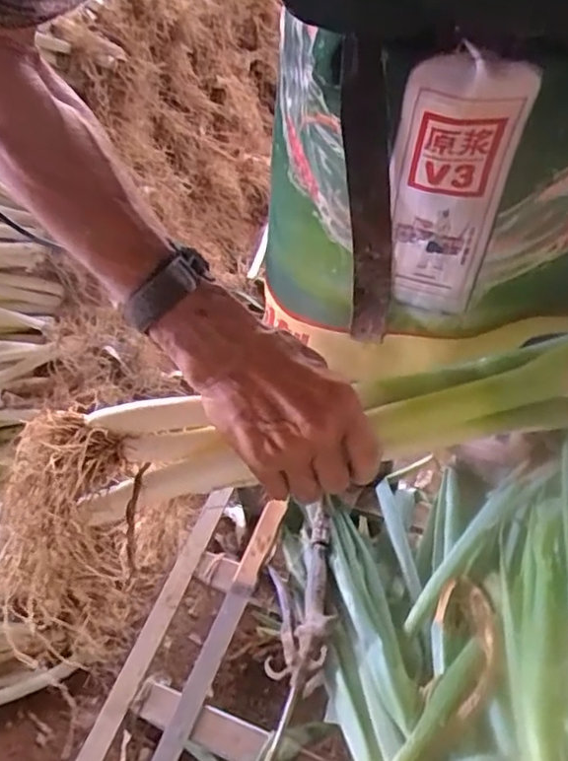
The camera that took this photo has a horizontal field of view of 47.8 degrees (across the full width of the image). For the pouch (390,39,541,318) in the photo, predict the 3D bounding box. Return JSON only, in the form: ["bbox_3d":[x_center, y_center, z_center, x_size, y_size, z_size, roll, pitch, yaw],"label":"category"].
[{"bbox_3d":[0.115,-0.124,0.452,0.077,0.198,0.019,8,55,16],"label":"pouch"}]

